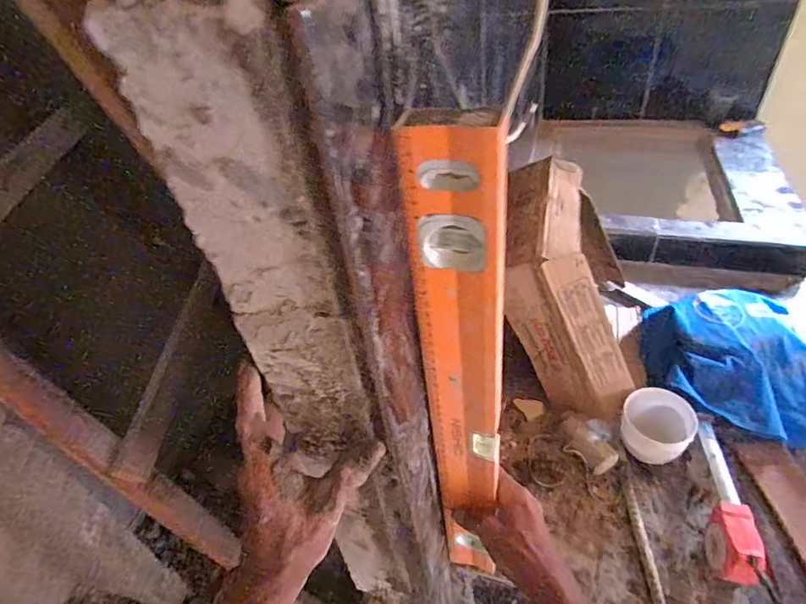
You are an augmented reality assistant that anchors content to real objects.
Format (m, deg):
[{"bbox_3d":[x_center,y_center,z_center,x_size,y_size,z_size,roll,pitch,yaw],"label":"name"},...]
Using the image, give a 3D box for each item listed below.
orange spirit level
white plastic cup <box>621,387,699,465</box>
[{"bbox_3d":[0.054,0.102,0.424,0.062,0.523,0.030,3,42,13],"label":"orange spirit level"},{"bbox_3d":[0.379,0.184,0.718,0.091,0.065,0.109,17,47,26],"label":"white plastic cup"}]

